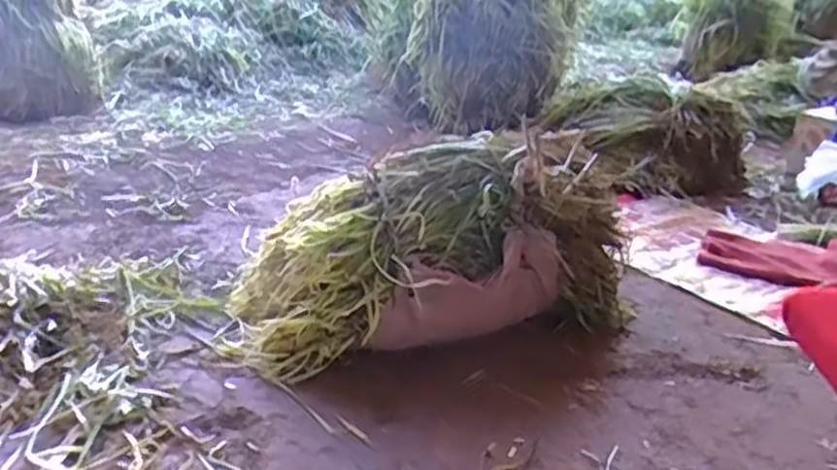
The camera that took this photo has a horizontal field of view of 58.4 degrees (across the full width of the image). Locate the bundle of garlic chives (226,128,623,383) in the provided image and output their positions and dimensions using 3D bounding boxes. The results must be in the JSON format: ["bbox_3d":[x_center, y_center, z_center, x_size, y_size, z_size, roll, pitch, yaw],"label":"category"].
[{"bbox_3d":[0.051,0.018,1.463,0.787,0.337,0.363,-11,26,-33],"label":"bundle of garlic chives"}]

